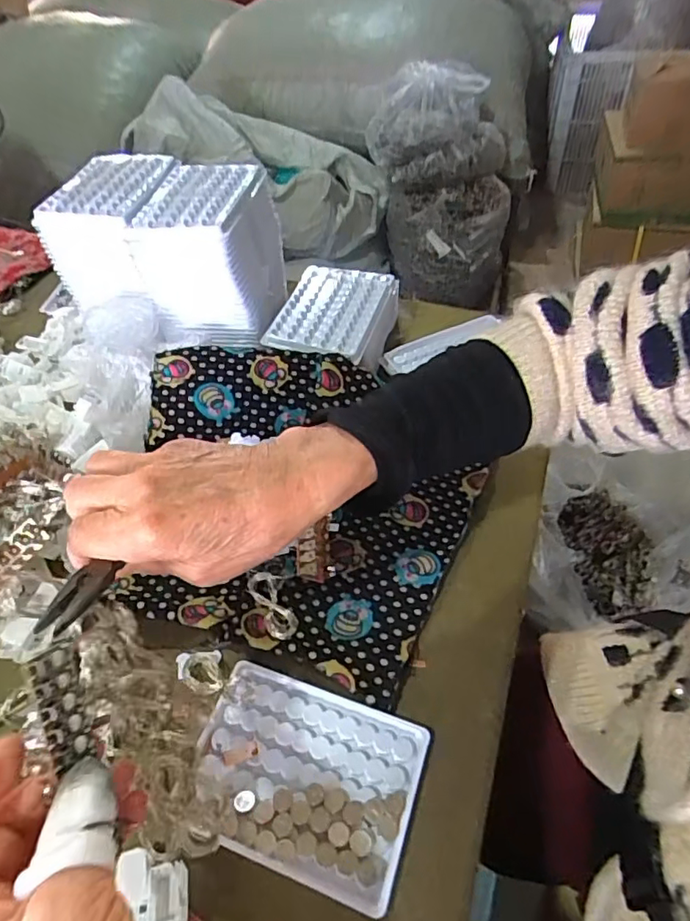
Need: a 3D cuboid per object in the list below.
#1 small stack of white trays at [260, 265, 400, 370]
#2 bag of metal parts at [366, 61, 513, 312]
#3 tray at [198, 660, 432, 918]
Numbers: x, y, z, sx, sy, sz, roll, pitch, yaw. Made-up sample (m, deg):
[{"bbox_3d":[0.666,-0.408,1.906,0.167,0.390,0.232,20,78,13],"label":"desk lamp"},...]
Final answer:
[{"bbox_3d":[-0.007,-0.140,0.561,0.100,0.043,0.151,12,49,13],"label":"small stack of white trays"},{"bbox_3d":[0.277,-0.757,1.656,0.398,0.598,0.347,1,47,4],"label":"bag of metal parts"},{"bbox_3d":[-0.023,0.180,0.325,0.128,0.009,0.094,14,49,15],"label":"tray"}]

